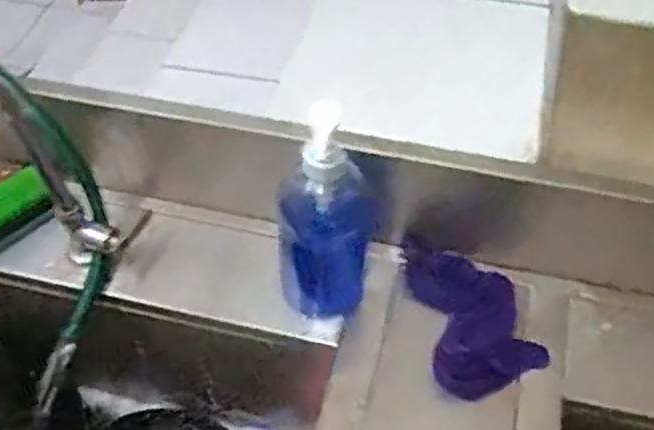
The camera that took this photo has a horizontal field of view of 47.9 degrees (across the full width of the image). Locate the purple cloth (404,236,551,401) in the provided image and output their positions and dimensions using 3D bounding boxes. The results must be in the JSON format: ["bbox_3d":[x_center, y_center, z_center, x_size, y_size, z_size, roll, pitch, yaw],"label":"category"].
[{"bbox_3d":[0.146,0.095,0.755,0.106,0.024,0.177,-11,52,-8],"label":"purple cloth"}]

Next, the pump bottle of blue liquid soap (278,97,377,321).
[{"bbox_3d":[-0.002,0.012,0.701,0.092,0.222,0.071,1,51,1],"label":"pump bottle of blue liquid soap"}]

